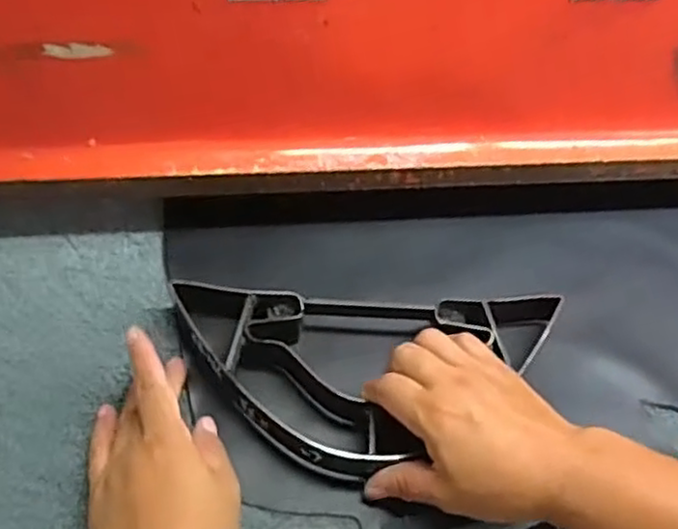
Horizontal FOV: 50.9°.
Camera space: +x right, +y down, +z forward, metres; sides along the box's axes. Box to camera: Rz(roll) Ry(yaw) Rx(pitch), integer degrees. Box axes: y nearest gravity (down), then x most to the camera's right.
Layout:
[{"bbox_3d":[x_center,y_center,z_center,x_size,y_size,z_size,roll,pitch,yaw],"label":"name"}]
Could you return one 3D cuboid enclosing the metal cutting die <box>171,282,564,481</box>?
[{"bbox_3d":[0.015,0.077,0.475,0.254,0.029,0.131,3,55,-1],"label":"metal cutting die"}]

